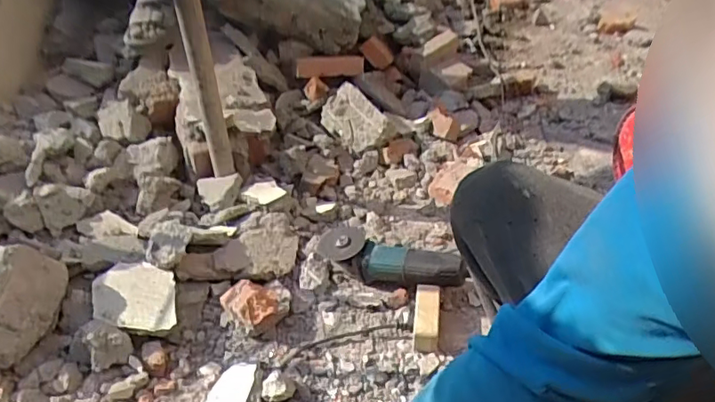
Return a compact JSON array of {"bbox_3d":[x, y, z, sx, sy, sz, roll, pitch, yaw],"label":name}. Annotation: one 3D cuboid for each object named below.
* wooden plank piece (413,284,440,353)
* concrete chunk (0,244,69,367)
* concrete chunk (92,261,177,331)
[{"bbox_3d":[0.115,0.194,0.914,0.042,0.055,0.108,3,41,6],"label":"wooden plank piece"},{"bbox_3d":[-0.547,0.157,0.850,0.097,0.124,0.201,13,43,15],"label":"concrete chunk"},{"bbox_3d":[-0.376,0.167,0.929,0.129,0.043,0.149,-12,42,-12],"label":"concrete chunk"}]

